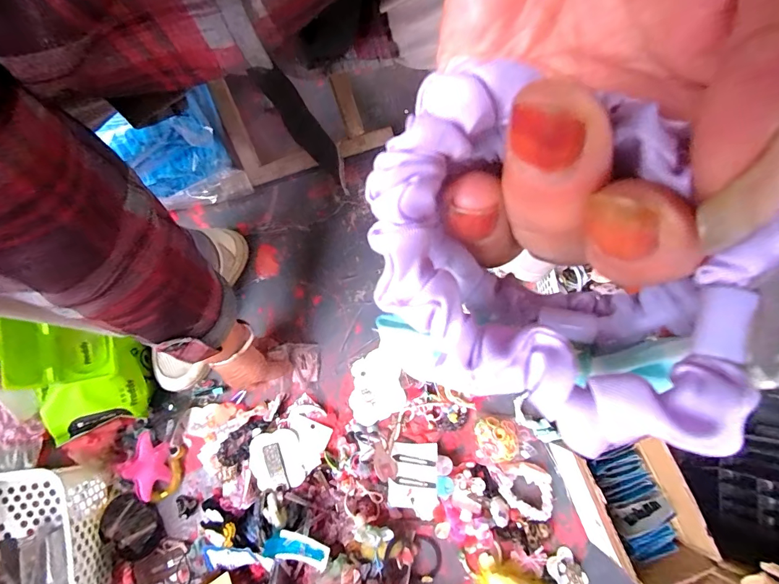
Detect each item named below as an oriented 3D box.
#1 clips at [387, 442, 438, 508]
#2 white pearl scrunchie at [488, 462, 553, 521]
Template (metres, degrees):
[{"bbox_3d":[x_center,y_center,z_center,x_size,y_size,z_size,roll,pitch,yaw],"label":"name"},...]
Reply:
[{"bbox_3d":[0.032,0.242,0.522,0.063,0.011,0.077,1,57,5],"label":"clips"},{"bbox_3d":[0.175,0.250,0.513,0.089,0.022,0.058,35,79,9],"label":"white pearl scrunchie"}]

